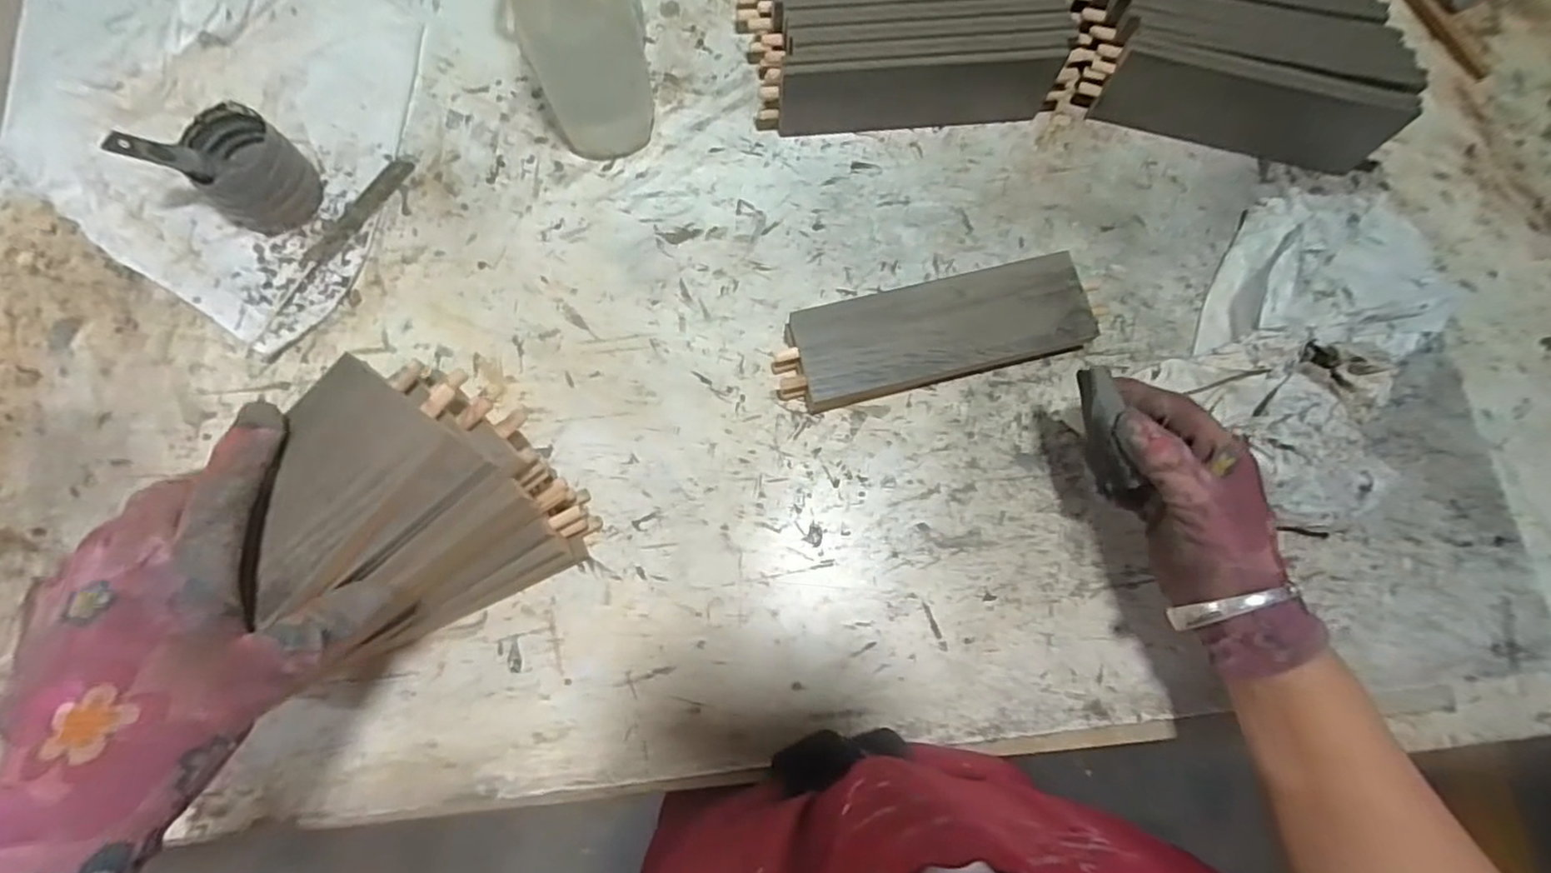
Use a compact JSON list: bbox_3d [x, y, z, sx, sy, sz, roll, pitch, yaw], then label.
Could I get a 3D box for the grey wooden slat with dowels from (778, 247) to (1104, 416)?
[{"bbox_3d":[0.111,-0.071,0.462,0.219,0.035,0.071,-14,78,-4],"label":"grey wooden slat with dowels"}]

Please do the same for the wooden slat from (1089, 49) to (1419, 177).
[{"bbox_3d":[0.355,-0.244,0.497,0.208,0.065,0.017,11,78,1],"label":"wooden slat"}]

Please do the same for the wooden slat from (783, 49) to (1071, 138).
[{"bbox_3d":[0.106,-0.254,0.490,0.203,0.065,0.013,-7,78,-3],"label":"wooden slat"}]

